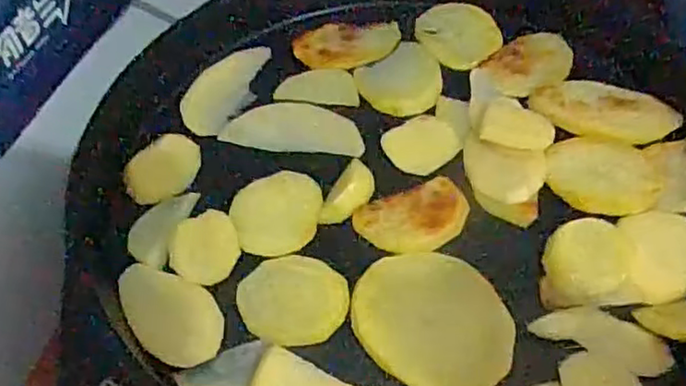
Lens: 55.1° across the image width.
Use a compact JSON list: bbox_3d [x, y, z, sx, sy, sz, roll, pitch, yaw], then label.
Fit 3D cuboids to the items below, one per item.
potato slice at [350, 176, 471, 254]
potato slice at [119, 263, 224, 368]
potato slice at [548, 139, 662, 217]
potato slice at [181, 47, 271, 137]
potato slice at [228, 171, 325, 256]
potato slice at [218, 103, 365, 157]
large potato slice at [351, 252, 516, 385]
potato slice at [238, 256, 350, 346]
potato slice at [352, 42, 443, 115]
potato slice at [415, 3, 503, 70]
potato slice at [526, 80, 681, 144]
[{"bbox_3d":[0.035,0.012,0.316,0.053,0.004,0.036,-17,54,-11],"label":"potato slice"},{"bbox_3d":[-0.079,0.052,0.293,0.059,0.004,0.034,30,59,22],"label":"potato slice"},{"bbox_3d":[0.131,-0.010,0.332,0.055,0.005,0.046,7,54,7],"label":"potato slice"},{"bbox_3d":[-0.066,-0.062,0.383,0.034,0.006,0.073,26,58,19],"label":"potato slice"},{"bbox_3d":[-0.033,0.009,0.323,0.042,0.004,0.048,5,53,5],"label":"potato slice"},{"bbox_3d":[-0.027,-0.036,0.358,0.075,0.004,0.037,3,53,4],"label":"potato slice"},{"bbox_3d":[0.039,0.054,0.286,0.071,0.004,0.060,26,58,20],"label":"large potato slice"},{"bbox_3d":[-0.022,0.047,0.295,0.048,0.004,0.043,0,53,2],"label":"potato slice"},{"bbox_3d":[0.036,-0.066,0.381,0.053,0.004,0.049,-1,53,1],"label":"potato slice"},{"bbox_3d":[0.073,-0.099,0.408,0.049,0.008,0.065,-21,55,-14],"label":"potato slice"},{"bbox_3d":[0.142,-0.046,0.360,0.074,0.005,0.043,24,57,18],"label":"potato slice"}]

